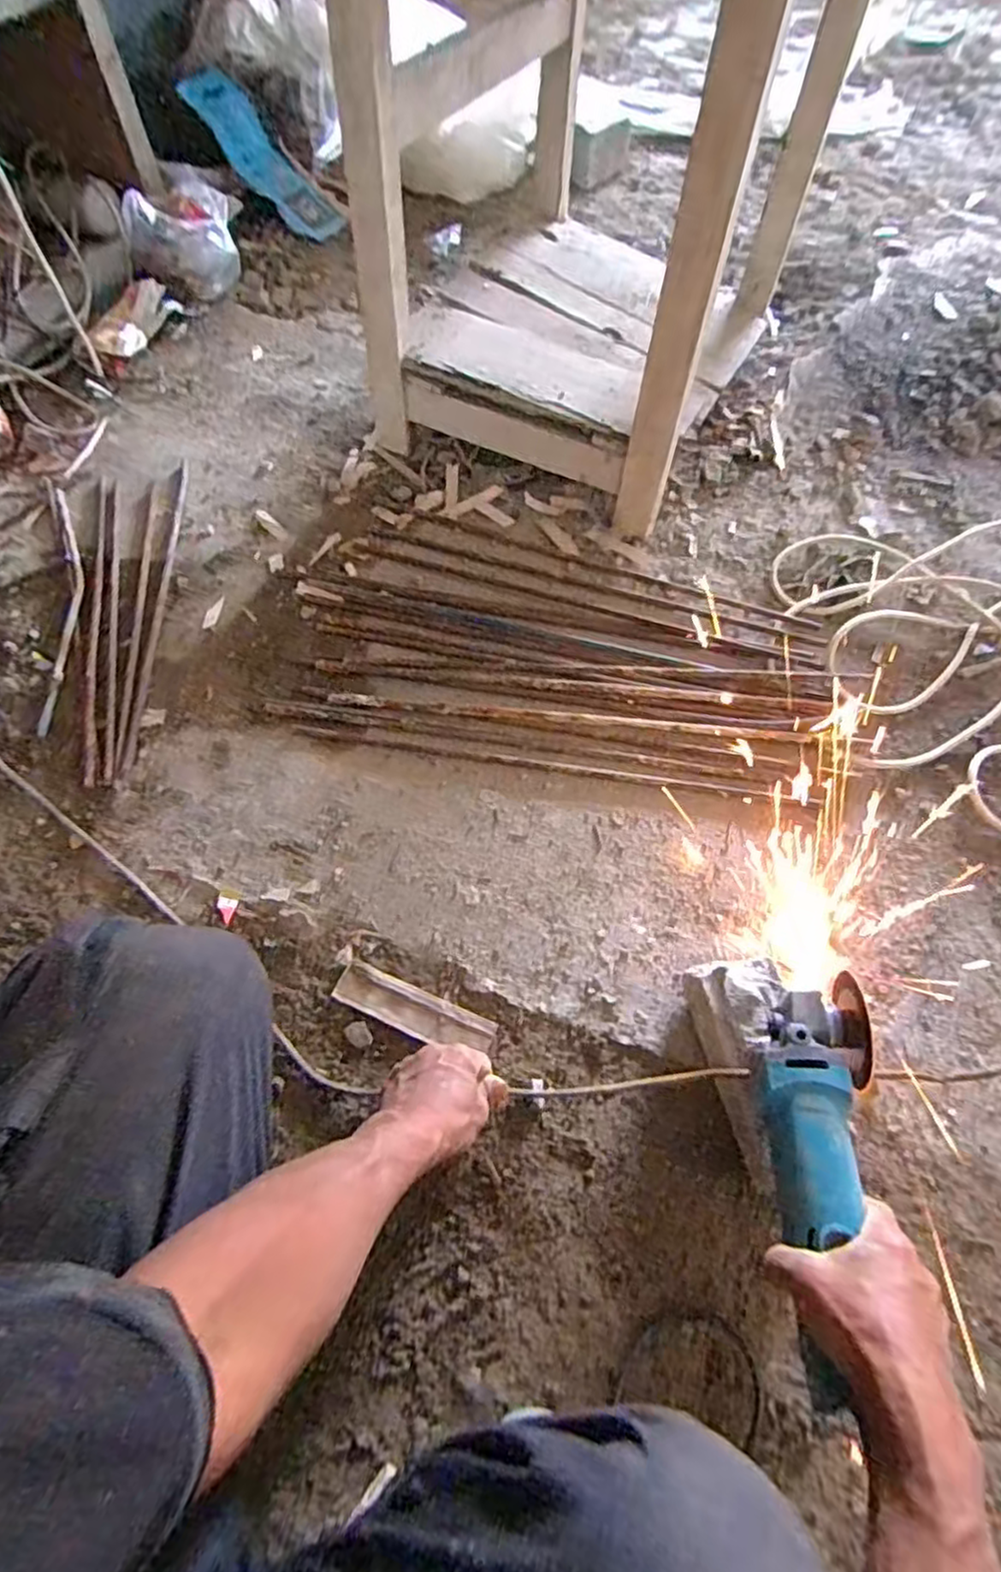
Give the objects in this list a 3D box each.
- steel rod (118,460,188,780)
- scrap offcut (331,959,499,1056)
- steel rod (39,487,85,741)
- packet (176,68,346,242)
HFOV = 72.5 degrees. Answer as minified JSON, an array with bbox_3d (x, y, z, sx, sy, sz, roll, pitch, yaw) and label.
[{"bbox_3d":[-0.457,-0.254,0.916,0.017,0.007,0.553,-4,61,-4],"label":"steel rod"},{"bbox_3d":[-0.084,0.216,0.658,0.159,0.007,0.042,22,63,11],"label":"scrap offcut"},{"bbox_3d":[-0.587,-0.264,0.918,0.054,0.008,0.449,-13,62,-9],"label":"steel rod"},{"bbox_3d":[-0.489,-1.268,1.379,0.132,0.034,0.364,-44,98,-22],"label":"packet"}]

